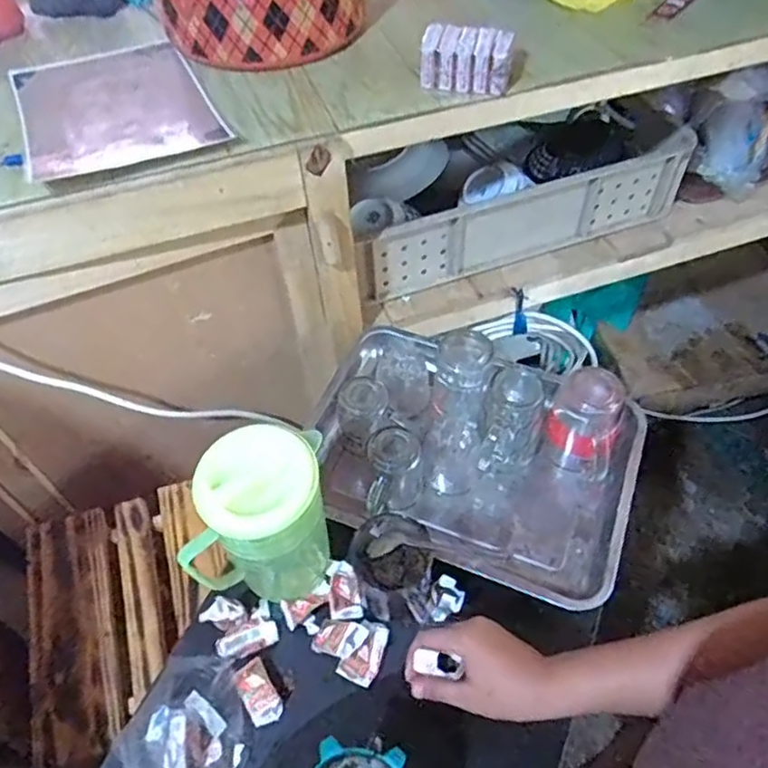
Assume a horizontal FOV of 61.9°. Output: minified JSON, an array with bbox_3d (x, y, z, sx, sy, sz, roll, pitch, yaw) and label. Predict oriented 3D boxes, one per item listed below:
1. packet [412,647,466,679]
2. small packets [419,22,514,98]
[{"bbox_3d":[0.044,0.237,0.545,0.040,0.006,0.017,3,53,22],"label":"packet"},{"bbox_3d":[0.096,-0.378,0.749,0.102,0.065,0.049,11,55,10],"label":"small packets"}]

